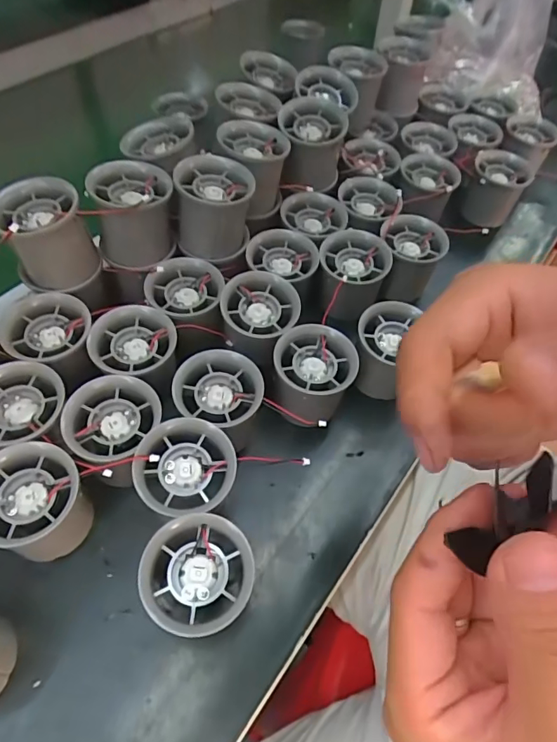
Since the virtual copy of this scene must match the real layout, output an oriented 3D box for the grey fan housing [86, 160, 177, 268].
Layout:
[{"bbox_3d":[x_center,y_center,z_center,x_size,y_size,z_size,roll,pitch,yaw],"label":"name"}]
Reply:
[{"bbox_3d":[-0.102,-0.106,0.339,0.054,0.065,0.057,-12,58,-12],"label":"grey fan housing"}]

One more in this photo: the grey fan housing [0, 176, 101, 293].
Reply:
[{"bbox_3d":[-0.154,-0.088,0.321,0.055,0.062,0.048,-29,63,-21],"label":"grey fan housing"}]

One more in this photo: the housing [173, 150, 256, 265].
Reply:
[{"bbox_3d":[-0.047,-0.118,0.354,0.057,0.061,0.054,-8,57,-10],"label":"housing"}]

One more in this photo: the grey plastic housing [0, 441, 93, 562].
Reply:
[{"bbox_3d":[-0.138,0.078,0.272,0.052,0.054,0.055,2,56,-3],"label":"grey plastic housing"}]

